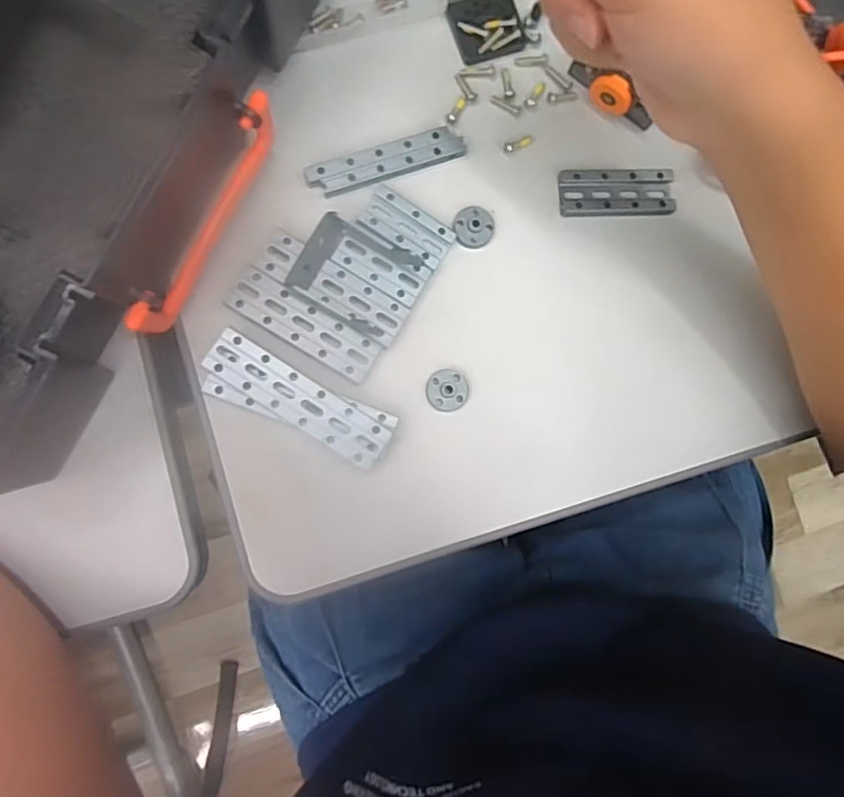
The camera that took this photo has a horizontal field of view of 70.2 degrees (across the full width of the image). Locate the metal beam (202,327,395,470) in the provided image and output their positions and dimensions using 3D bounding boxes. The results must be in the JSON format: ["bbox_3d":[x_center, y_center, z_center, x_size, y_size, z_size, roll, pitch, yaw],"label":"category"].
[{"bbox_3d":[-0.060,0.001,0.294,0.094,0.004,0.024,32,83,-3],"label":"metal beam"}]

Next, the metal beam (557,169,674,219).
[{"bbox_3d":[0.108,-0.113,0.332,0.063,0.009,0.026,-3,86,-7],"label":"metal beam"}]

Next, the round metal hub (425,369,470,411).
[{"bbox_3d":[0.014,-0.004,0.314,0.023,0.005,0.021,1,86,-7],"label":"round metal hub"}]

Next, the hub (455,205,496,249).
[{"bbox_3d":[0.028,-0.092,0.322,0.022,0.006,0.022,1,86,-7],"label":"hub"}]

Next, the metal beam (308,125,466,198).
[{"bbox_3d":[-0.018,-0.125,0.316,0.084,0.005,0.017,-19,88,-8],"label":"metal beam"}]

